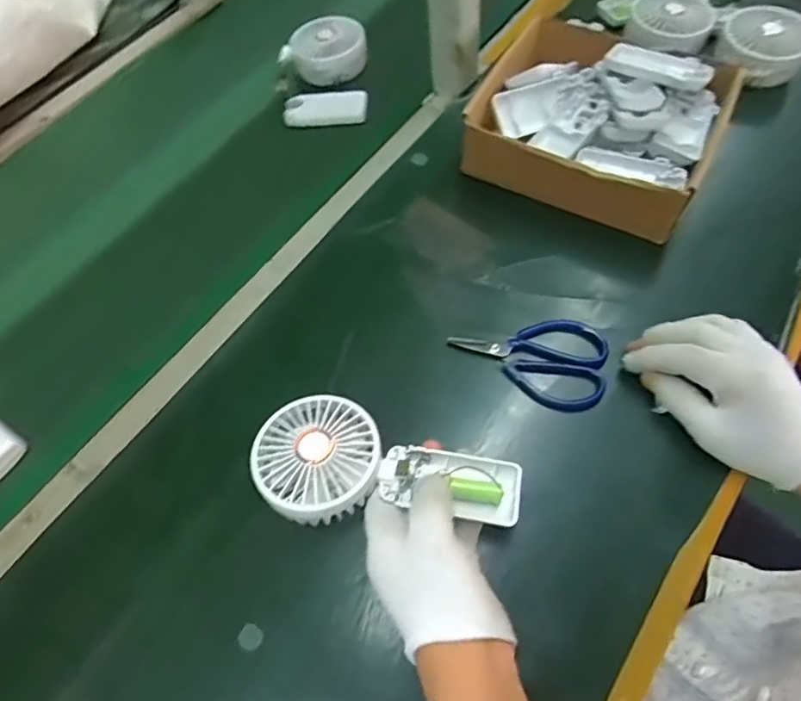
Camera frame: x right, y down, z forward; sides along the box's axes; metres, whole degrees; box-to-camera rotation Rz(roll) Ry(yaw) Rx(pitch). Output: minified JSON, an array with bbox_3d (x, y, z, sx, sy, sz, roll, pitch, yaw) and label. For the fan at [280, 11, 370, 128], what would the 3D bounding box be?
[{"bbox_3d":[-0.090,-0.332,0.658,0.108,0.056,0.139,-8,61,0],"label":"fan"}]

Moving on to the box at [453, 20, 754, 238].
[{"bbox_3d":[0.195,-0.238,0.555,0.230,0.068,0.213,23,65,18],"label":"box"}]

